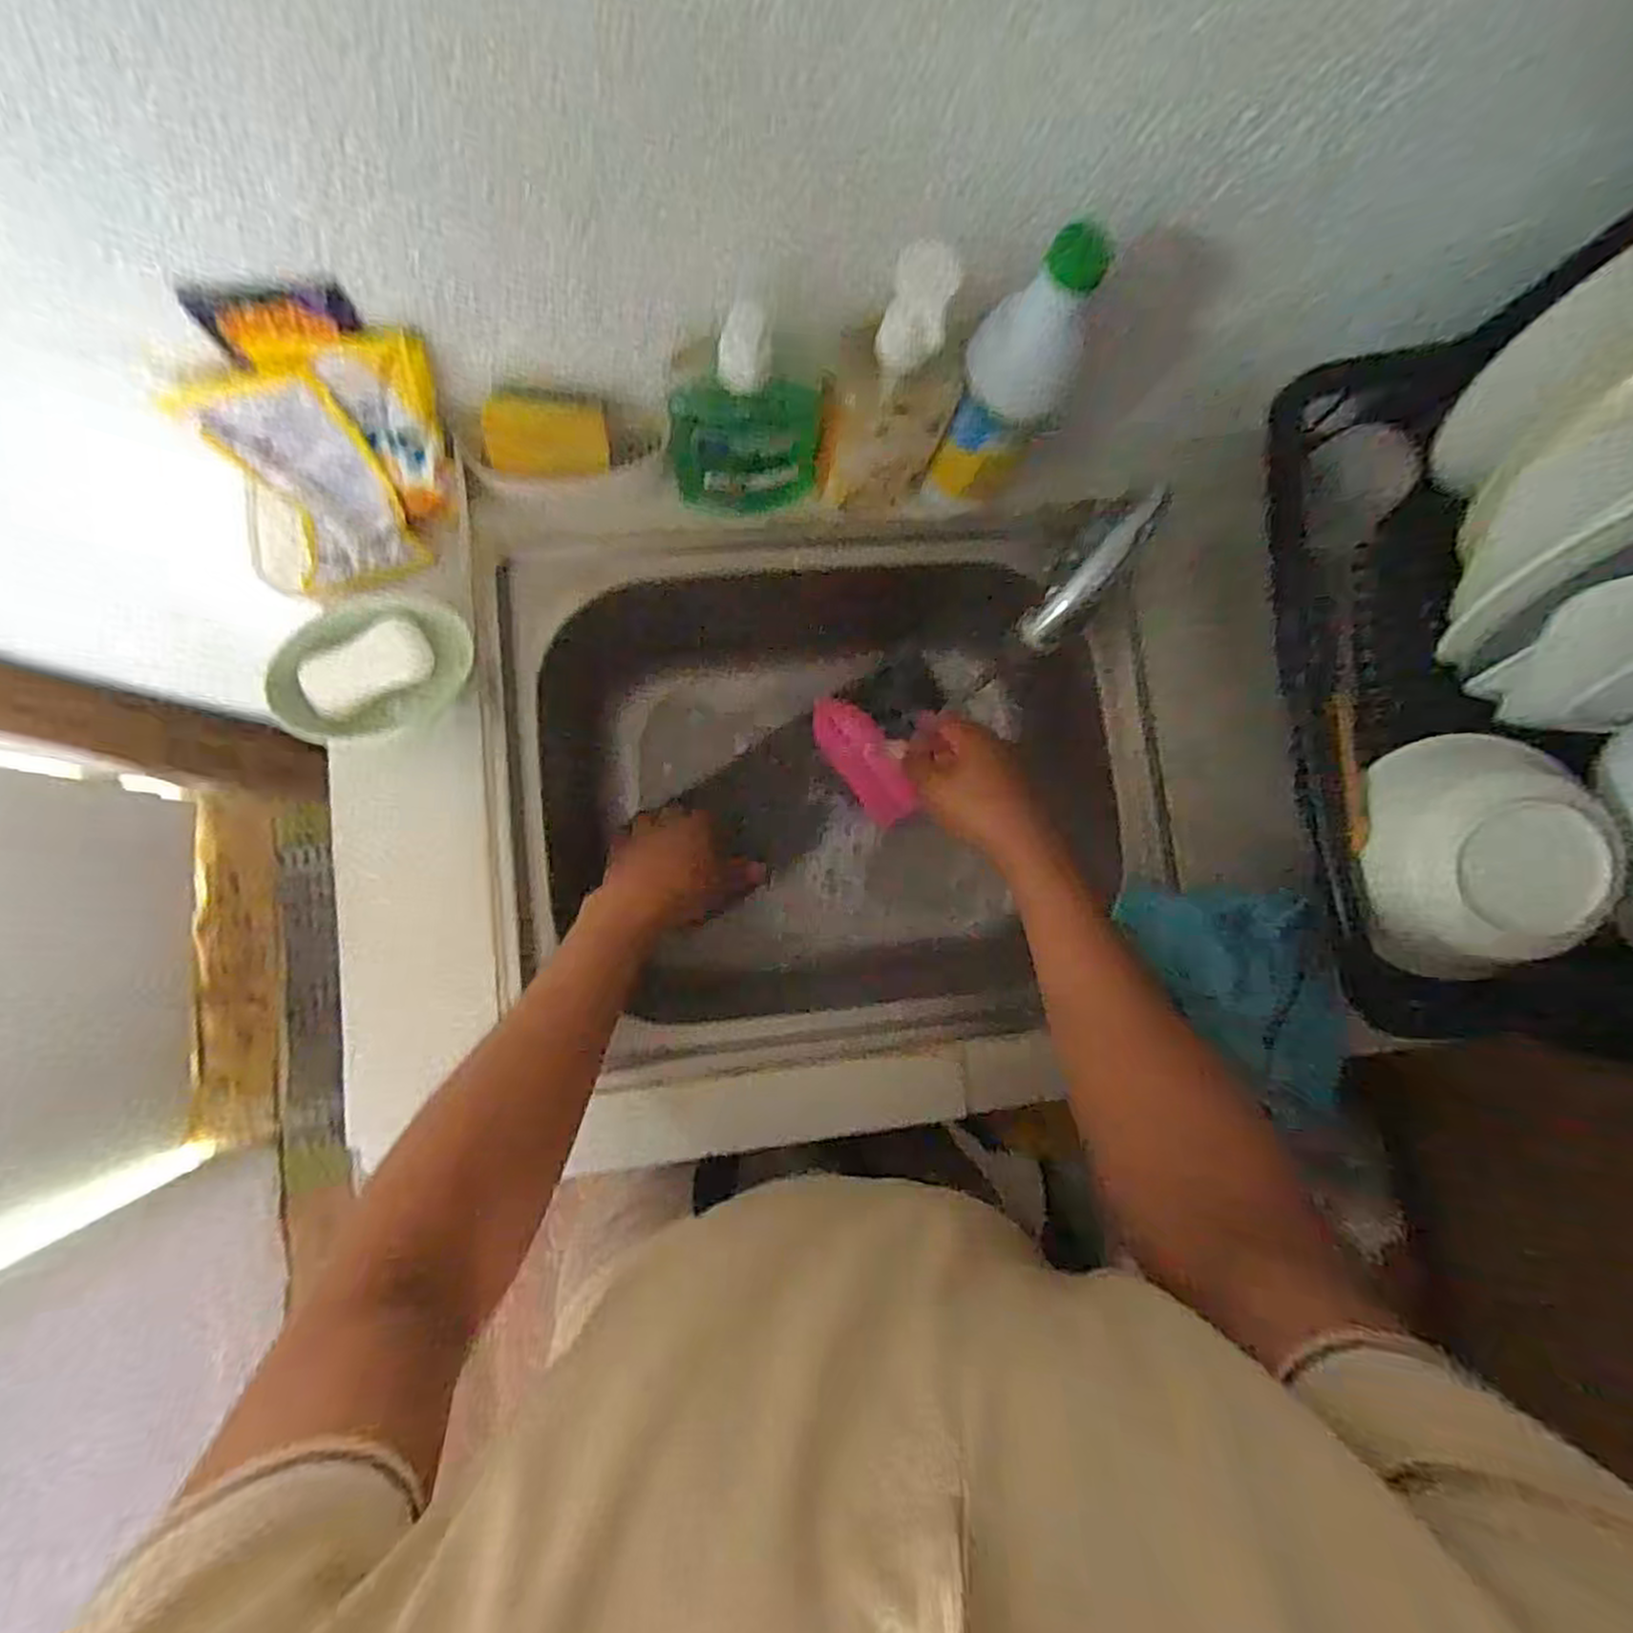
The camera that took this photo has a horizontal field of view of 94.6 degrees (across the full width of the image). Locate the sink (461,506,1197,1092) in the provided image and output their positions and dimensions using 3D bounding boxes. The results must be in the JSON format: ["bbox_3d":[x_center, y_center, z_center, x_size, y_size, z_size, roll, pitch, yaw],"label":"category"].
[{"bbox_3d":[0.006,-0.024,0.646,0.488,0.198,0.411,-5,85,-8],"label":"sink"}]

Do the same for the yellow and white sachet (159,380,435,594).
[{"bbox_3d":[-0.318,-0.206,0.476,0.085,0.128,0.016,-18,45,-3],"label":"yellow and white sachet"}]

